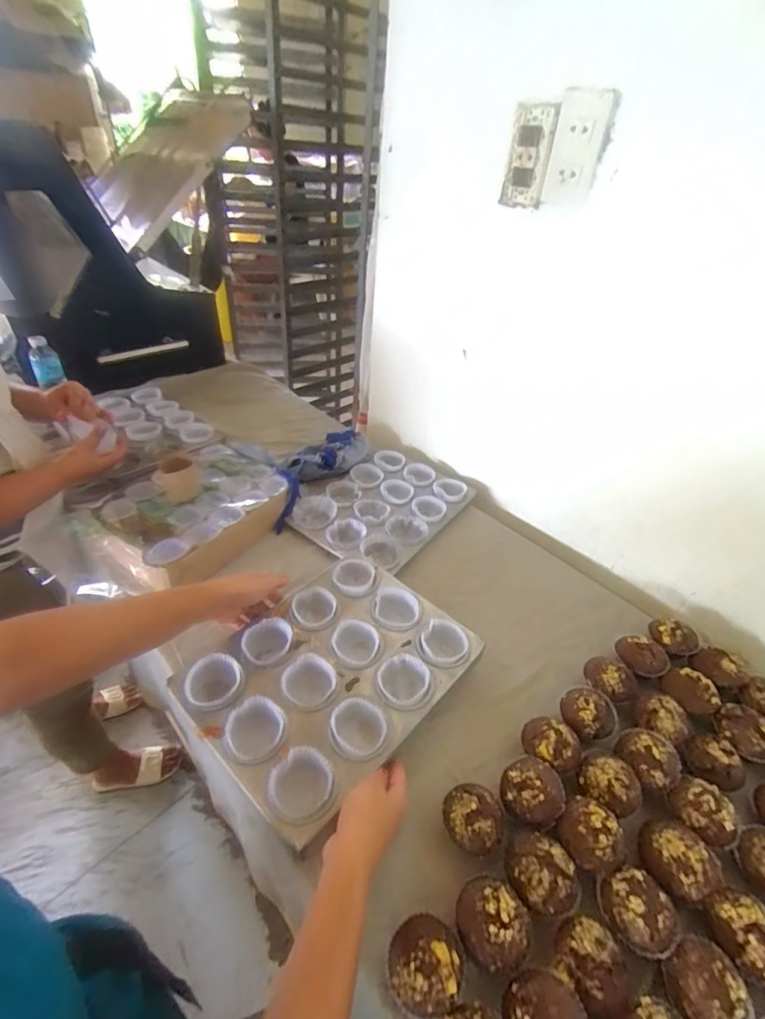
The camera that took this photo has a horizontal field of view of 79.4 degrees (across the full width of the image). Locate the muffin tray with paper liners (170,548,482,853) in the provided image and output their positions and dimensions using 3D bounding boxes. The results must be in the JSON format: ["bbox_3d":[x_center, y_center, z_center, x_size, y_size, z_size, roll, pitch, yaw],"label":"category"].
[{"bbox_3d":[-0.062,0.202,0.605,0.257,0.037,0.313,32,44,31],"label":"muffin tray with paper liners"}]

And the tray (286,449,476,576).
[{"bbox_3d":[0.001,-0.006,0.890,0.243,0.047,0.310,26,44,27],"label":"tray"}]

